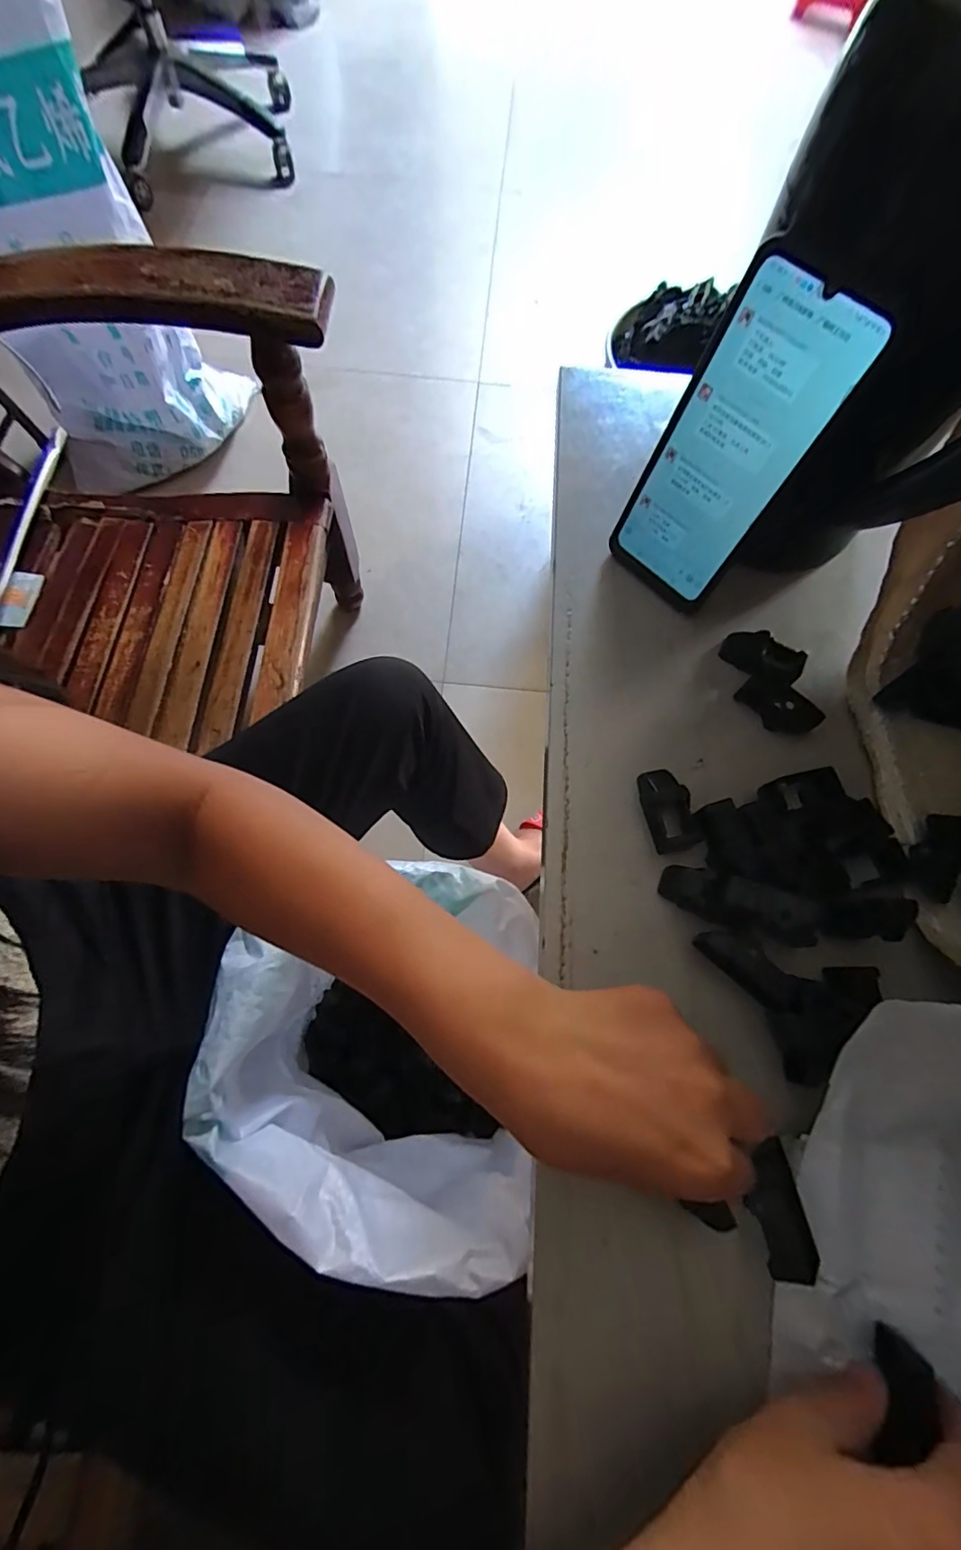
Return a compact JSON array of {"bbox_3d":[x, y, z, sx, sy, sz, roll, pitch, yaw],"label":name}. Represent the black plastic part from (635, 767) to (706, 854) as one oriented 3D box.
[{"bbox_3d":[0.109,0.020,0.313,0.026,0.014,0.048,-9,70,-5],"label":"black plastic part"}]

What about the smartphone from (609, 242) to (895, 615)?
[{"bbox_3d":[0.137,-0.176,0.306,0.077,0.166,0.008,46,59,12],"label":"smartphone"}]

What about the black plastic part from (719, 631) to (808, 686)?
[{"bbox_3d":[0.181,-0.075,0.347,0.048,0.015,0.026,36,72,11],"label":"black plastic part"}]

